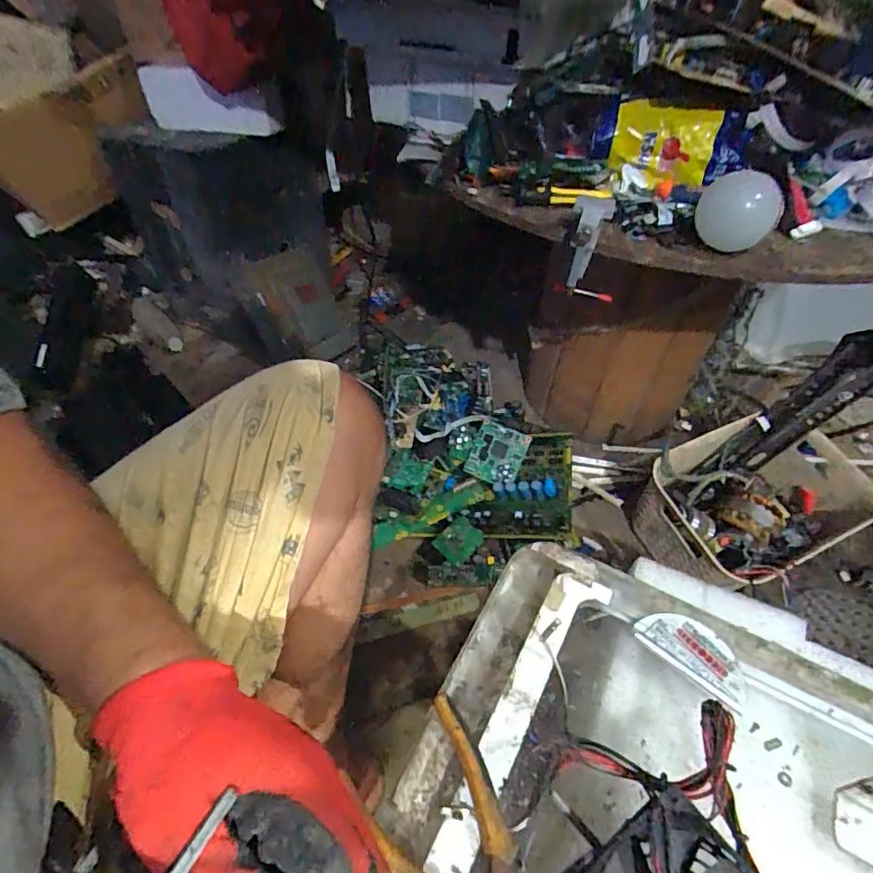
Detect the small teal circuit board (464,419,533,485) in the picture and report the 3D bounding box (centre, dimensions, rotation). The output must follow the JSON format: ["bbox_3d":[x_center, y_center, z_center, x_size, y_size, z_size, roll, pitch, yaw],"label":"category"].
[{"bbox_3d":[0.099,0.029,0.848,0.083,0.015,0.091,21,87,15],"label":"small teal circuit board"}]

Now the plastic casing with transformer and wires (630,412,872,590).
[{"bbox_3d":[0.471,0.091,0.756,0.304,0.108,0.201,-19,49,-19],"label":"plastic casing with transformer and wires"}]

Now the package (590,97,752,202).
[{"bbox_3d":[0.243,-0.306,0.546,0.148,0.076,0.018,16,31,11],"label":"package"}]

